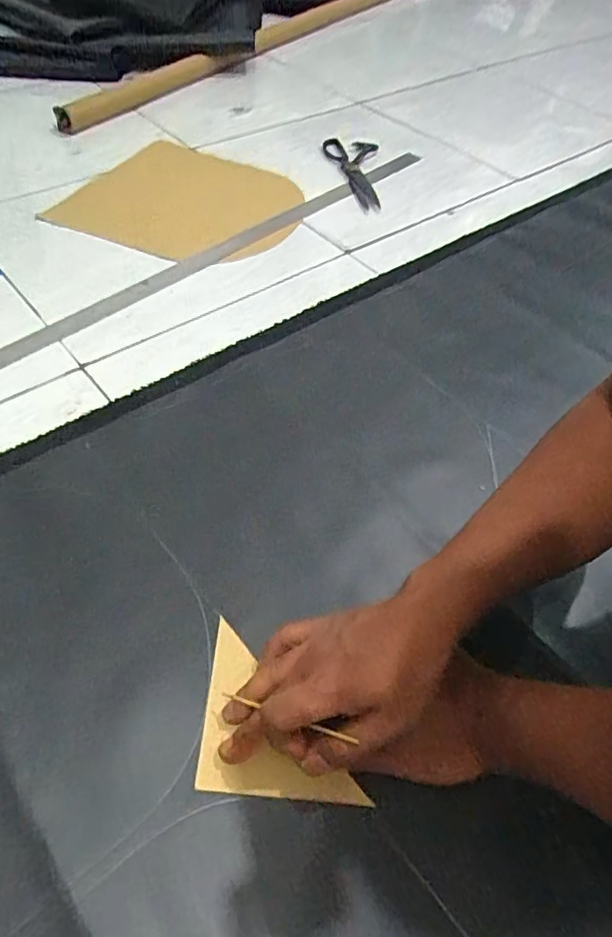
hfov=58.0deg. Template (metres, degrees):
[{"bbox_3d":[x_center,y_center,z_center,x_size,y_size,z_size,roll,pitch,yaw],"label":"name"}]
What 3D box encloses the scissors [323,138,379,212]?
[{"bbox_3d":[0.076,-0.514,0.953,0.098,0.008,0.265,6,53,-1],"label":"scissors"}]

